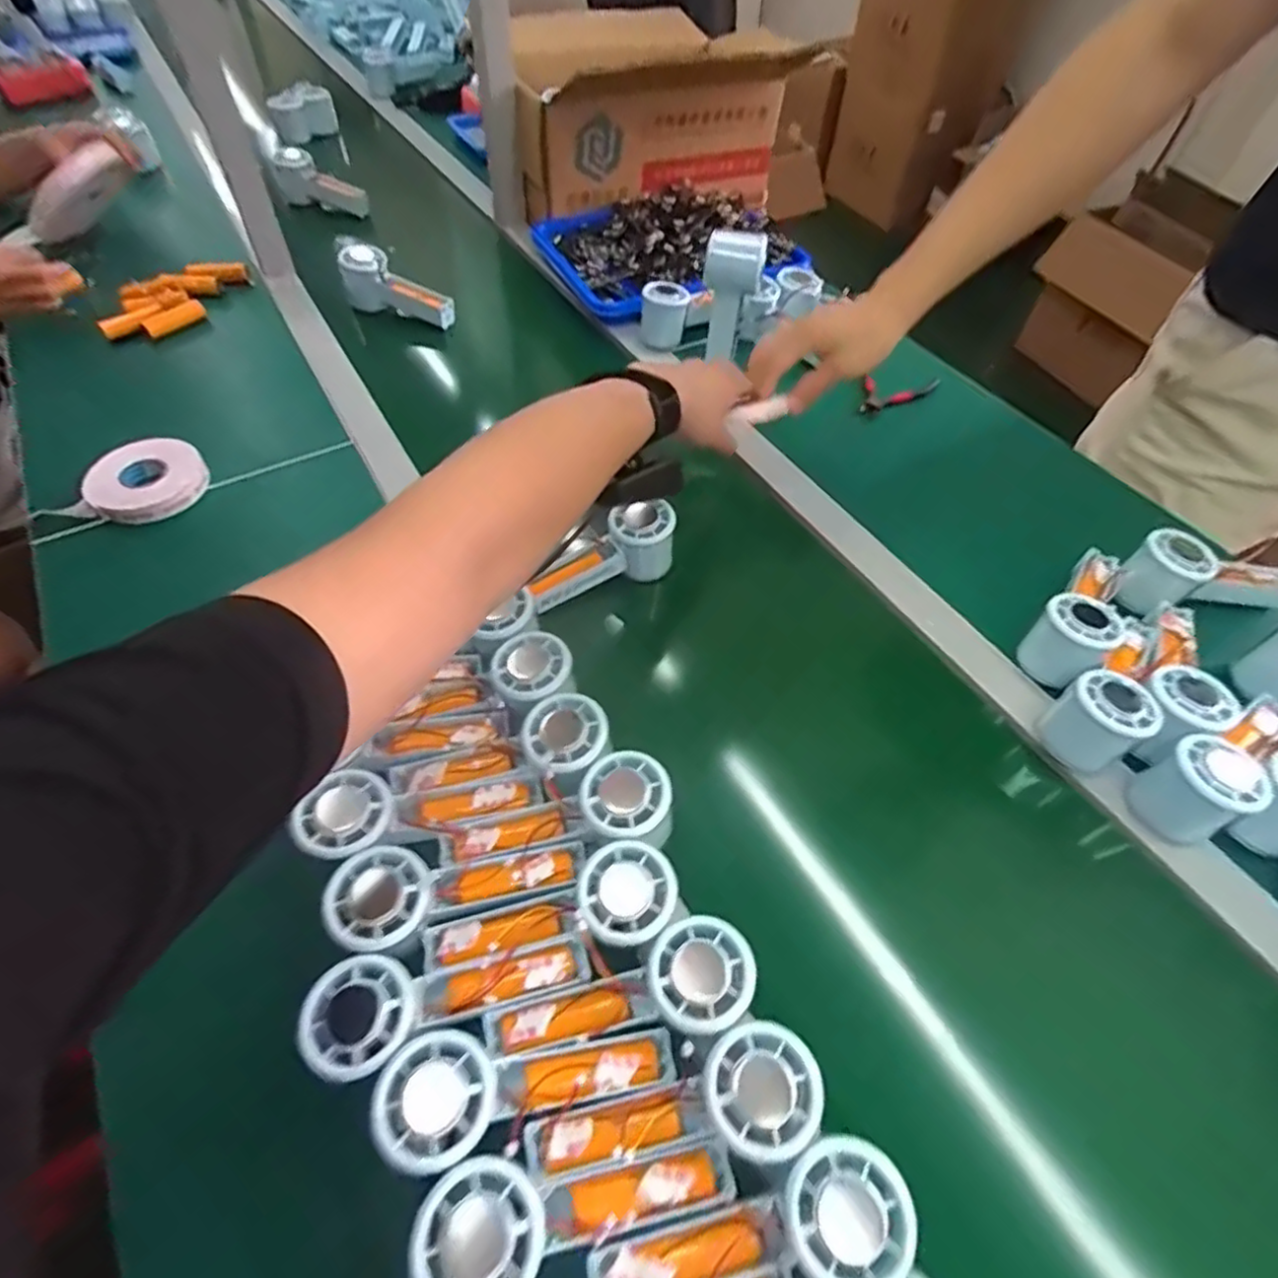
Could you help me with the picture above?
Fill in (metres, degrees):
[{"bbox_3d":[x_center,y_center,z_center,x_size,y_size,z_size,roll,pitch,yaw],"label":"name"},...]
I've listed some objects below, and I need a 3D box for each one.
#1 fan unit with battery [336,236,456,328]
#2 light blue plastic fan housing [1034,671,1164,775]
[{"bbox_3d":[-0.312,-0.442,0.841,0.178,0.072,0.069,36,60,22],"label":"fan unit with battery"},{"bbox_3d":[0.340,0.062,0.494,0.049,0.064,0.057,-32,61,-23],"label":"light blue plastic fan housing"}]

